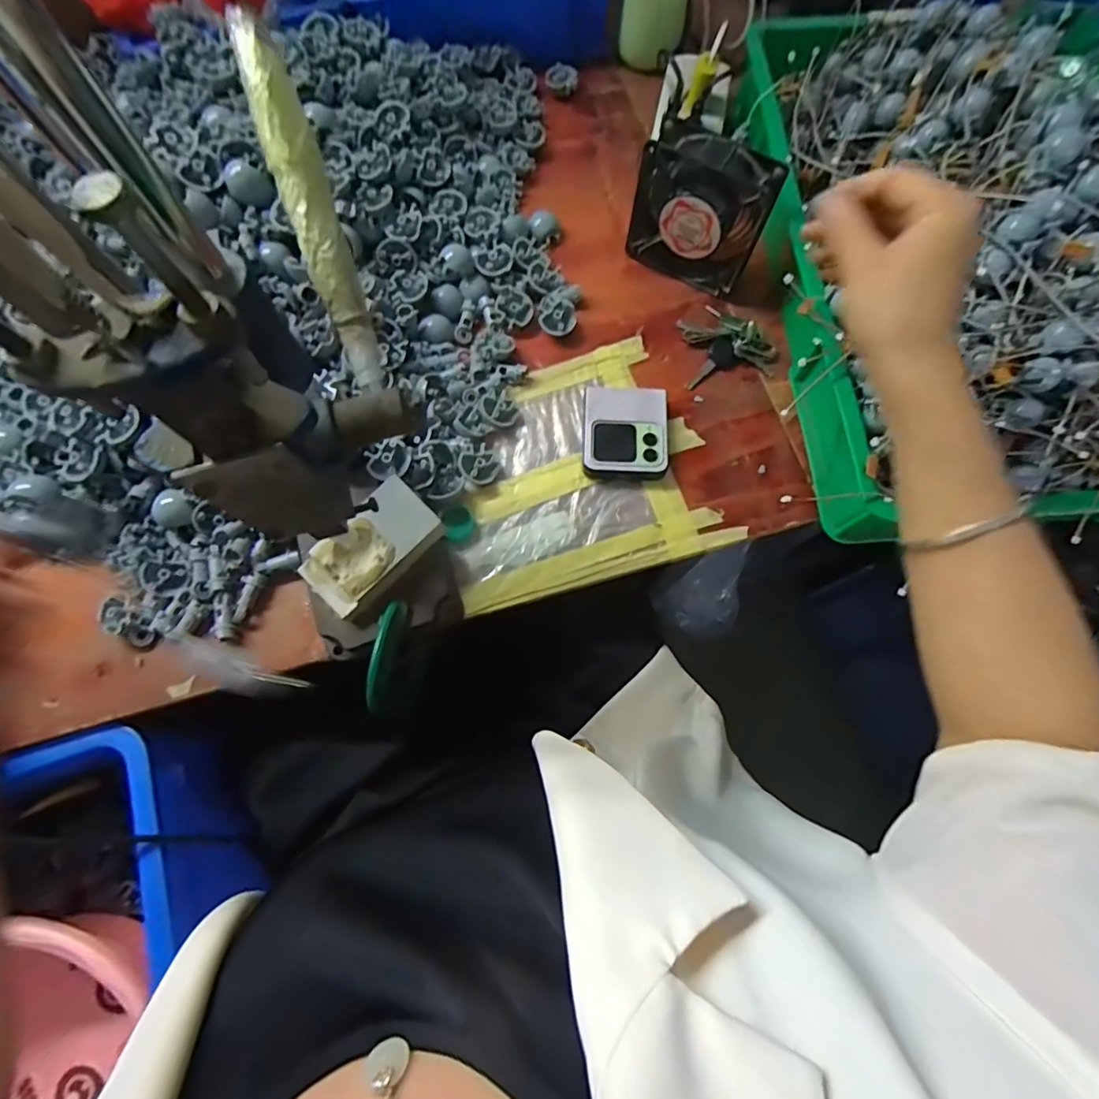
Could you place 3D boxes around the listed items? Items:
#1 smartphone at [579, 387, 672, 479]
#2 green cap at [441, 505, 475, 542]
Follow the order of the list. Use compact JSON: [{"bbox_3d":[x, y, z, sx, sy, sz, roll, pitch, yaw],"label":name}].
[{"bbox_3d":[0.071,-0.108,0.489,0.077,0.023,0.083,5,73,3],"label":"smartphone"},{"bbox_3d":[-0.081,-0.023,0.468,0.026,0.009,0.030,-15,73,-4],"label":"green cap"}]

